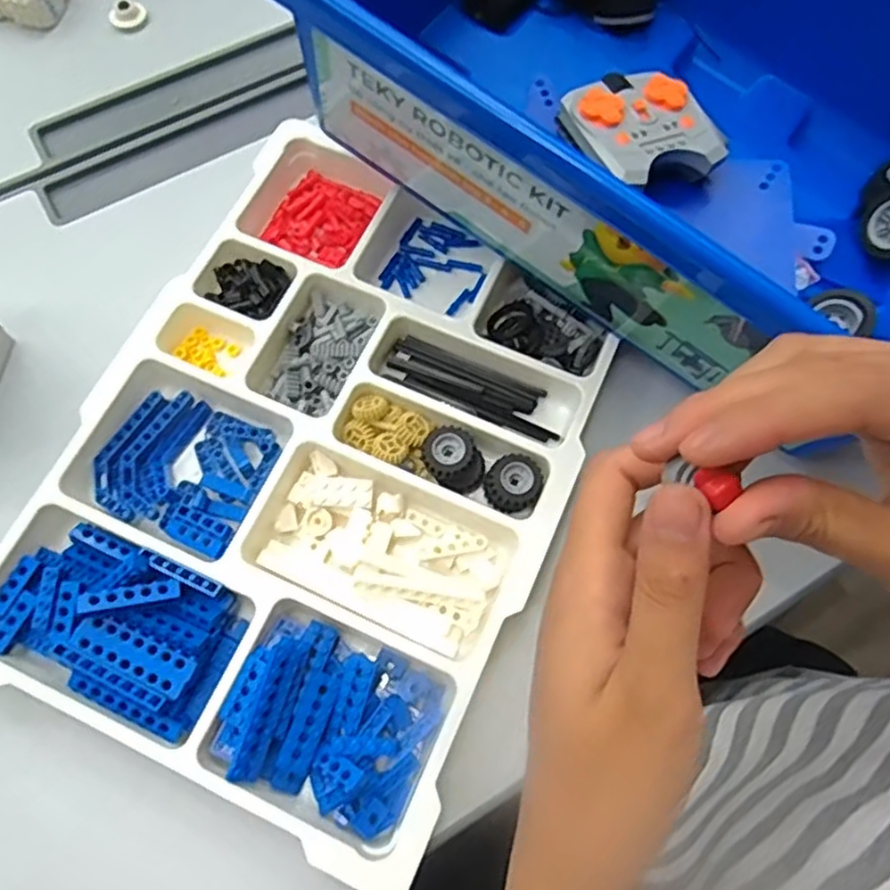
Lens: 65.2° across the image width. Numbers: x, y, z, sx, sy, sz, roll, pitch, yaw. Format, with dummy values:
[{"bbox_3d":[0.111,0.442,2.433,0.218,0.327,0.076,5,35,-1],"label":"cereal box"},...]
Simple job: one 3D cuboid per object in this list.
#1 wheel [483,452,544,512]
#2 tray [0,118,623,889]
[{"bbox_3d":[0.038,0.021,0.386,0.029,0.023,0.028,0,69,0],"label":"wheel"},{"bbox_3d":[-0.066,-0.003,0.393,0.256,0.031,0.358,22,71,8],"label":"tray"}]

